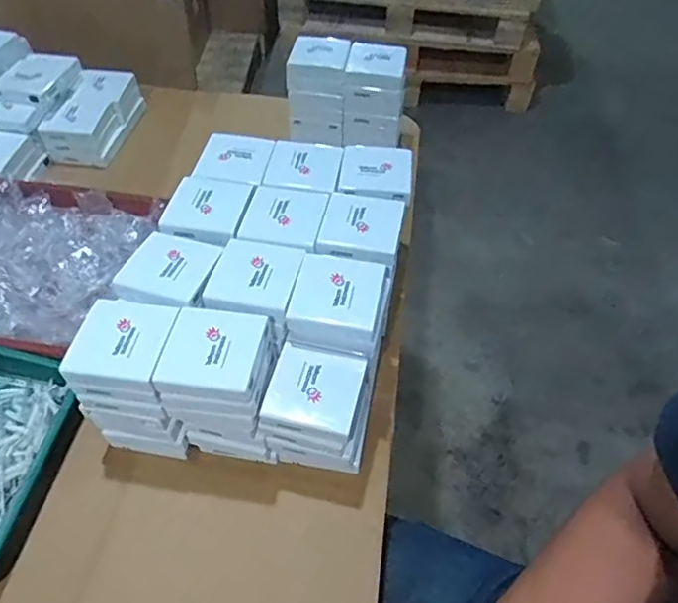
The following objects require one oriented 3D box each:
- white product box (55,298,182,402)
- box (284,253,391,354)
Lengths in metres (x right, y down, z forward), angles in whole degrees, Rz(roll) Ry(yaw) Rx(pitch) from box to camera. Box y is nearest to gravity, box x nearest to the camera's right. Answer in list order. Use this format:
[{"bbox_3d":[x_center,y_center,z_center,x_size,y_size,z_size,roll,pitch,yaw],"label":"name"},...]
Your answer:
[{"bbox_3d":[-0.200,0.043,0.539,0.086,0.038,0.086,7,50,4],"label":"white product box"},{"bbox_3d":[0.000,-0.003,0.574,0.086,0.034,0.087,11,51,7],"label":"box"}]

